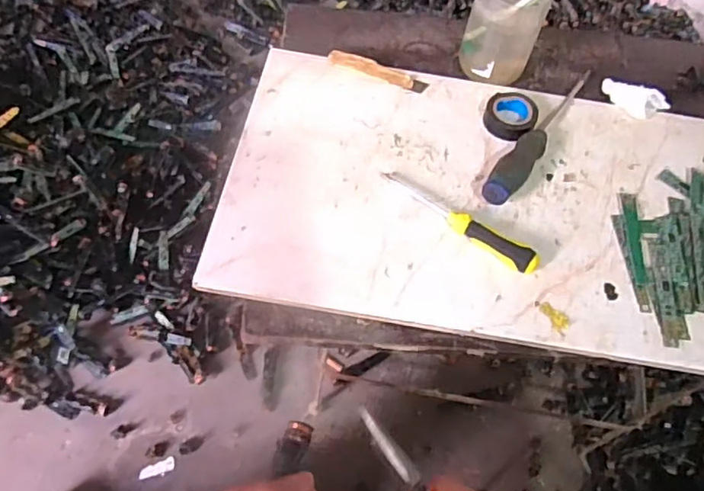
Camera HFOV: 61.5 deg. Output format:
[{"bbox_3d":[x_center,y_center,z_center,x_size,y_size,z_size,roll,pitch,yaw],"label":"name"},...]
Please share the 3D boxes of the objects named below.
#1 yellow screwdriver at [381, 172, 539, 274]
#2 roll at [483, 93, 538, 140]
[{"bbox_3d":[0.096,-0.024,0.531,0.157,0.017,0.020,35,60,16],"label":"yellow screwdriver"},{"bbox_3d":[0.162,-0.133,0.603,0.051,0.020,0.048,3,57,-5],"label":"roll"}]

